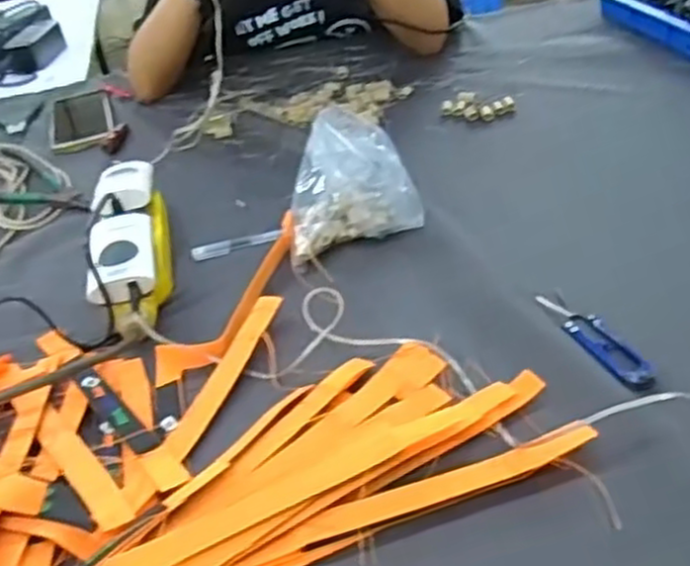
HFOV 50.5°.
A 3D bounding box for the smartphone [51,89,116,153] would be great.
[{"bbox_3d":[-0.351,-0.220,0.977,0.080,0.010,0.175,-16,36,-8],"label":"smartphone"}]

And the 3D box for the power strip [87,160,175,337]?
[{"bbox_3d":[-0.195,-0.040,0.666,0.058,0.076,0.245,-14,35,-6],"label":"power strip"}]

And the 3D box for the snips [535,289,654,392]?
[{"bbox_3d":[0.179,0.035,0.529,0.028,0.009,0.115,-18,37,-11],"label":"snips"}]

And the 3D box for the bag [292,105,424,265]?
[{"bbox_3d":[-0.002,-0.091,0.668,0.124,0.105,0.087,-16,36,-9],"label":"bag"}]

